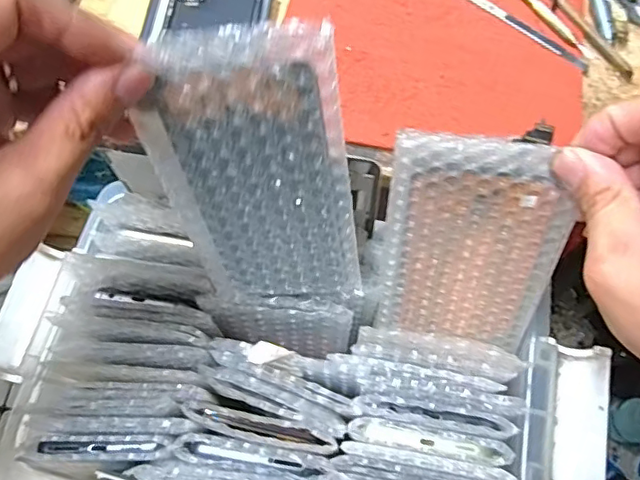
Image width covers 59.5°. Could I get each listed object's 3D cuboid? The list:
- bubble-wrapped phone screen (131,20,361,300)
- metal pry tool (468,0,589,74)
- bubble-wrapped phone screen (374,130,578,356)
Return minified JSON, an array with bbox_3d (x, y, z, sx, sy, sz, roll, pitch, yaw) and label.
[{"bbox_3d":[-0.029,-0.022,0.272,0.085,0.172,0.006,-2,50,6],"label":"bubble-wrapped phone screen"},{"bbox_3d":[0.173,-0.182,0.478,0.129,0.005,0.011,39,73,15],"label":"metal pry tool"},{"bbox_3d":[0.080,0.008,0.302,0.088,0.139,0.007,7,44,7],"label":"bubble-wrapped phone screen"}]

